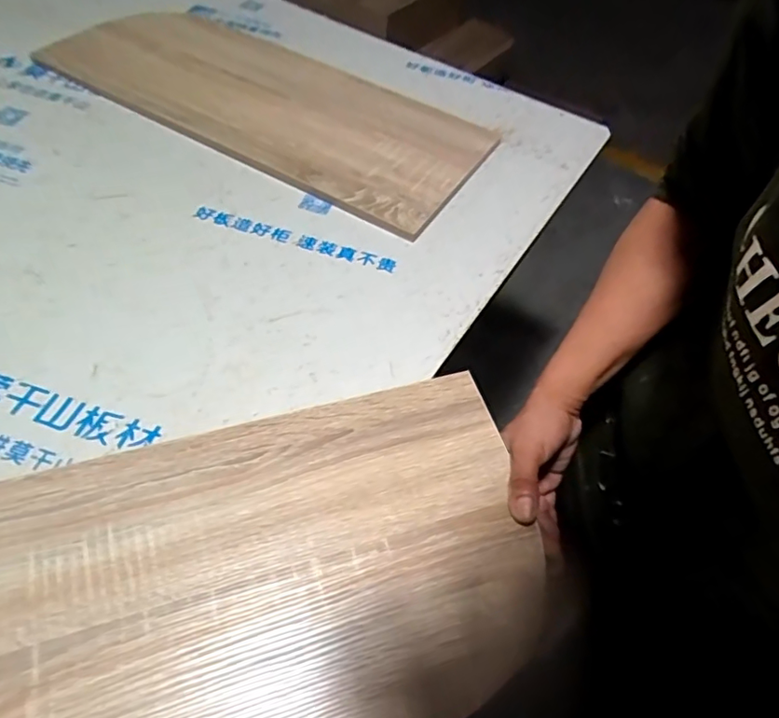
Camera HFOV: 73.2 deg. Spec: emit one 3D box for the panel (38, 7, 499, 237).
[{"bbox_3d":[-0.146,-0.355,0.704,0.560,0.022,0.268,29,54,12],"label":"panel"}]

